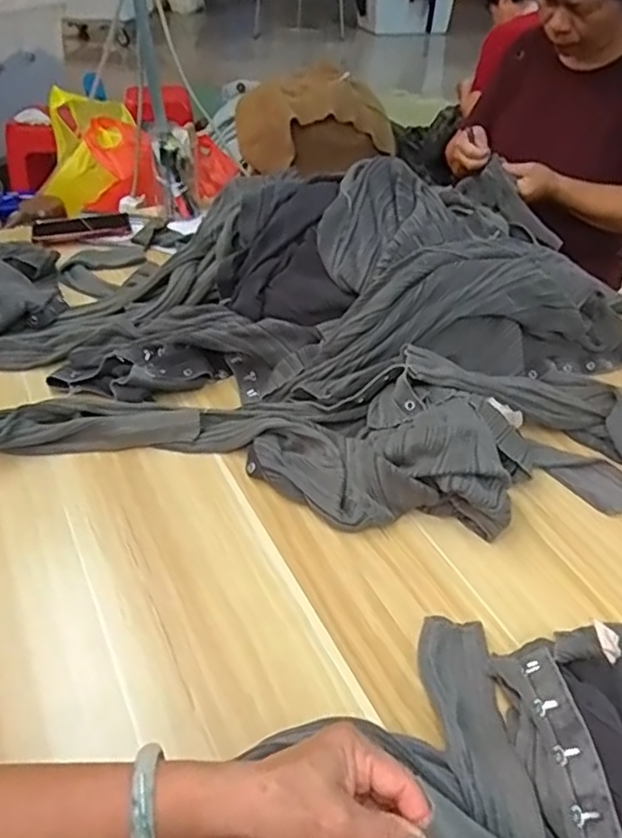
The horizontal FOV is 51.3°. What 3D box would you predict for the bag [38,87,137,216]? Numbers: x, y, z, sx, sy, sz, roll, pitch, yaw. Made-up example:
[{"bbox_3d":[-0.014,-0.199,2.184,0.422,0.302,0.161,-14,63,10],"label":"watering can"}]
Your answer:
[{"bbox_3d":[-0.501,-0.623,1.478,0.205,0.169,0.296,-5,61,-9],"label":"bag"}]

